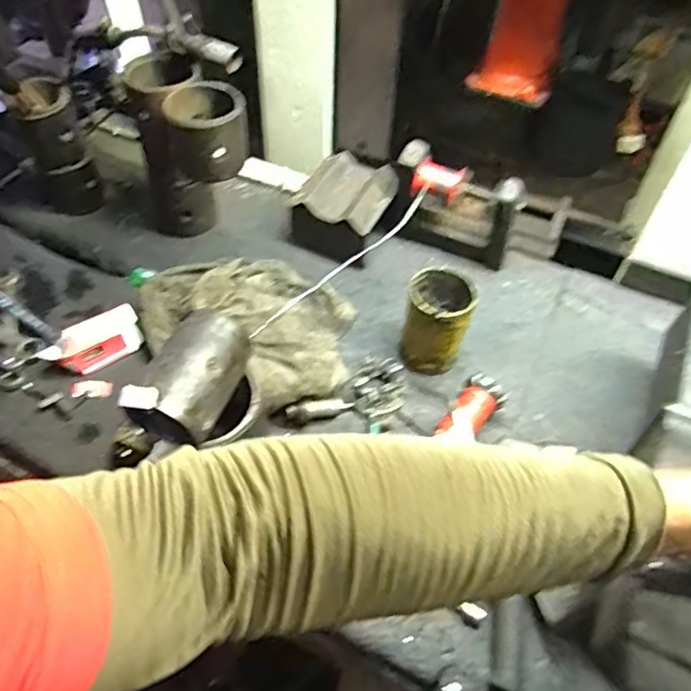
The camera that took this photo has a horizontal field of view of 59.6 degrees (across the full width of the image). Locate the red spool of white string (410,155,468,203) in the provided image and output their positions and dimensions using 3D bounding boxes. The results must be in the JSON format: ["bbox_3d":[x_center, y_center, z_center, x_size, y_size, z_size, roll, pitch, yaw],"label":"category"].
[{"bbox_3d":[0.120,-0.212,0.785,0.059,0.037,0.045,24,55,16],"label":"red spool of white string"}]

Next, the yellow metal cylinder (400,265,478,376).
[{"bbox_3d":[0.107,-0.028,0.720,0.076,0.114,0.080,10,52,6],"label":"yellow metal cylinder"}]

